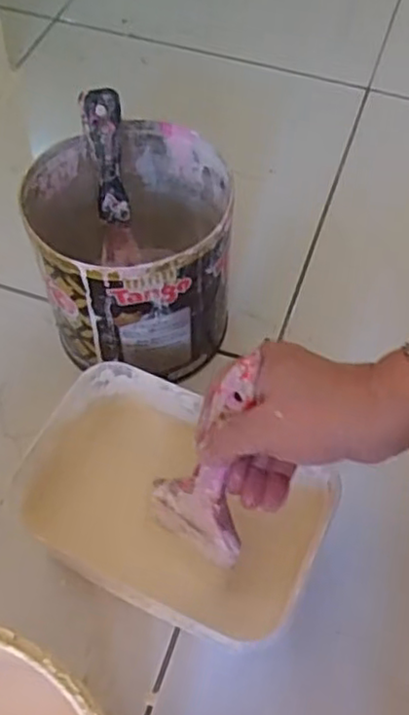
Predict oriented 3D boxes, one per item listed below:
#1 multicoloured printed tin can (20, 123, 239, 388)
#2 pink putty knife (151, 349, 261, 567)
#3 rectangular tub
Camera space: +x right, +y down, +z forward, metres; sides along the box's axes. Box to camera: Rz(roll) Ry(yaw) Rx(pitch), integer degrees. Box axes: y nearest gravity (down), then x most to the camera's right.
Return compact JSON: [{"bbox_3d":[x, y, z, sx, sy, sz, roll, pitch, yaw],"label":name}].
[{"bbox_3d":[-0.055,-0.078,0.545,0.143,0.159,0.150,1,58,-2],"label":"multicoloured printed tin can"},{"bbox_3d":[0.019,0.066,0.416,0.069,0.143,0.024,41,36,17],"label":"pink putty knife"},{"bbox_3d":[-0.022,0.103,0.475,0.206,0.087,0.133,20,59,10],"label":"rectangular tub"}]

